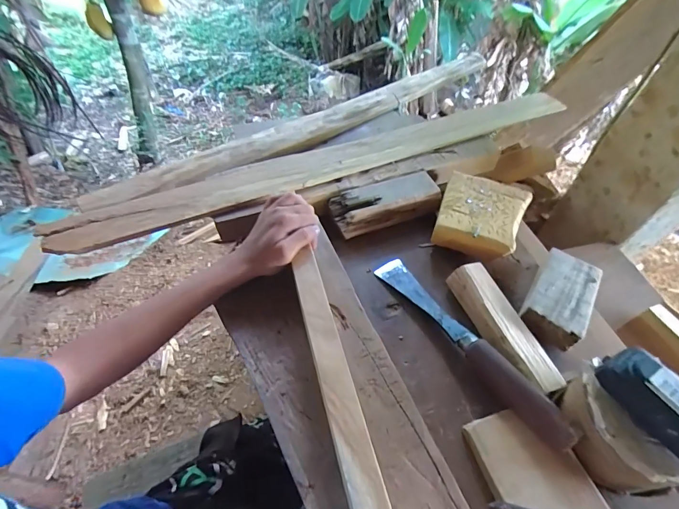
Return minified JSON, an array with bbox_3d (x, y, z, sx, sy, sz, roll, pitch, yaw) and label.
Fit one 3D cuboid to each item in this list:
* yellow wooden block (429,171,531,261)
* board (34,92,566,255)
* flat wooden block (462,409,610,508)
[{"bbox_3d":[0.196,-0.058,0.513,0.106,0.034,0.130,20,56,13],"label":"yellow wooden block"},{"bbox_3d":[0.006,-0.148,0.560,0.796,0.018,0.078,-20,57,-15],"label":"board"},{"bbox_3d":[0.177,0.202,0.326,0.086,0.015,0.121,-13,55,-10],"label":"flat wooden block"}]

